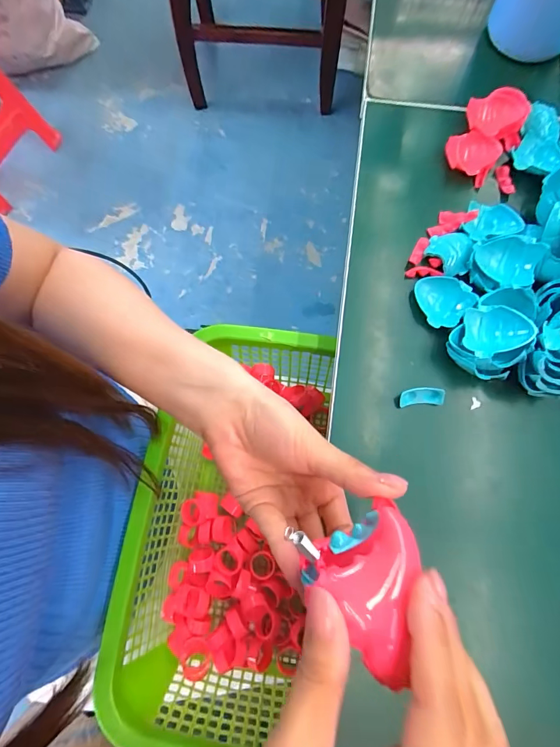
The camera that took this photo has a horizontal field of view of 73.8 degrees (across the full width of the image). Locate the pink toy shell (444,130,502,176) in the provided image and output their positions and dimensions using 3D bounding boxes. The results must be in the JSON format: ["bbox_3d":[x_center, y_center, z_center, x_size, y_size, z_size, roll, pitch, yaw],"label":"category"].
[{"bbox_3d":[0.164,-0.189,0.321,0.042,0.016,0.037,34,80,8],"label":"pink toy shell"}]

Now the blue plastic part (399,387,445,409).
[{"bbox_3d":[0.107,0.018,0.282,0.033,0.009,0.013,-4,77,0],"label":"blue plastic part"}]

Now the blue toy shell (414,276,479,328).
[{"bbox_3d":[0.127,-0.059,0.292,0.038,0.012,0.043,-39,80,-7],"label":"blue toy shell"}]

